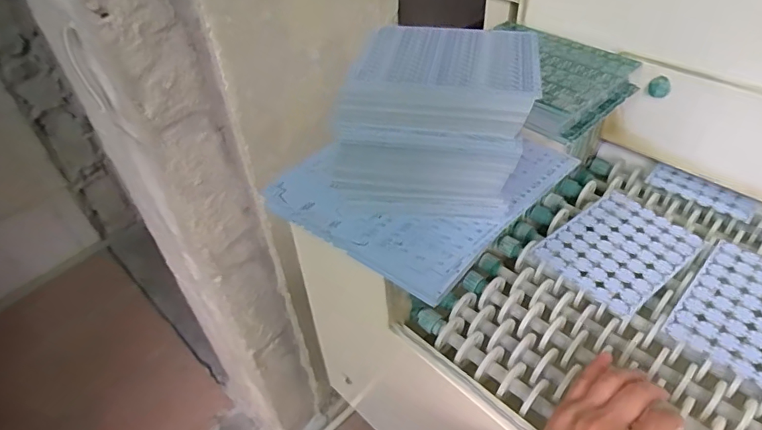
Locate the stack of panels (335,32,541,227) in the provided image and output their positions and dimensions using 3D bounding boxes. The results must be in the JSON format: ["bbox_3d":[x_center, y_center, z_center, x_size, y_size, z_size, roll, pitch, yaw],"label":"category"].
[{"bbox_3d":[0.045,-0.079,0.405,0.145,0.111,0.120,5,44,9],"label":"stack of panels"}]

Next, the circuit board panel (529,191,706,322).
[{"bbox_3d":[0.261,0.036,0.527,0.151,0.007,0.114,-31,51,-25],"label":"circuit board panel"}]

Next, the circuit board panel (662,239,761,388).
[{"bbox_3d":[0.359,0.091,0.457,0.115,0.004,0.154,33,54,33],"label":"circuit board panel"}]

